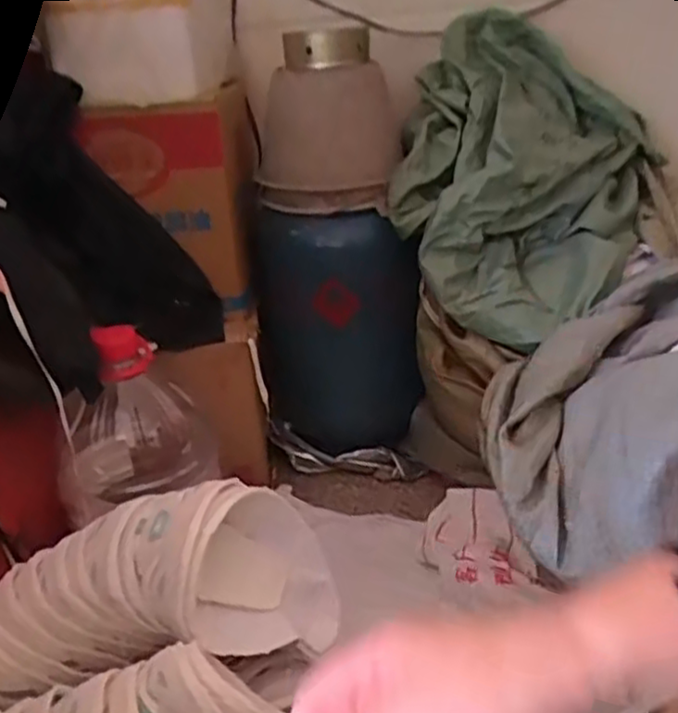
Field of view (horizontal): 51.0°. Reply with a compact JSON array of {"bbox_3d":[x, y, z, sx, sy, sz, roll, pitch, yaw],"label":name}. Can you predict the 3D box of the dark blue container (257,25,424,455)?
[{"bbox_3d":[-0.005,-0.137,1.211,0.248,0.718,0.266,-12,26,-13],"label":"dark blue container"}]

